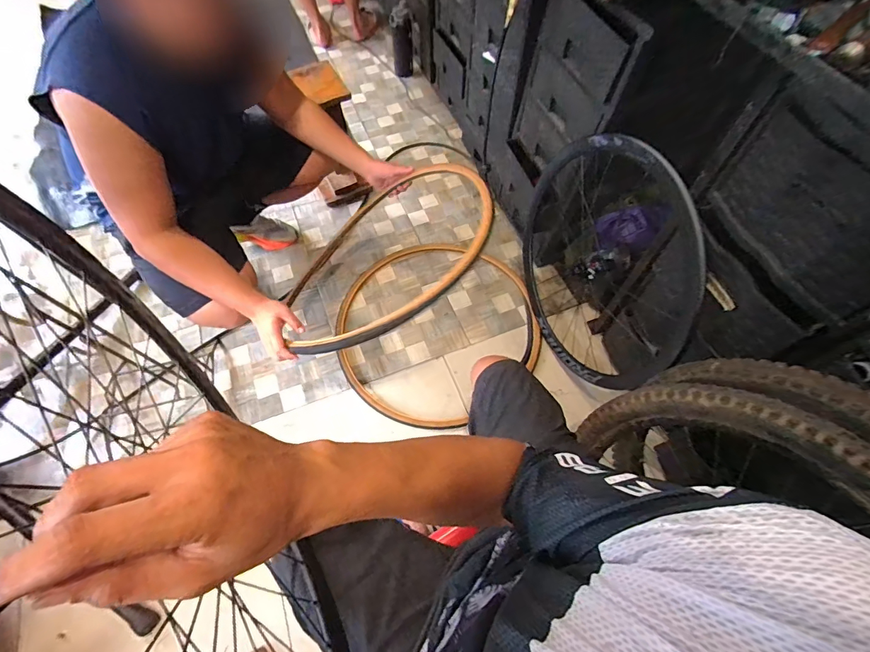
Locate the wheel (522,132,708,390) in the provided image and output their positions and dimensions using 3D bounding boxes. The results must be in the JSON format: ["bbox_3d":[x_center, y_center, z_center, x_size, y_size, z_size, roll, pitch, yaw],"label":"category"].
[{"bbox_3d":[0.402,-0.180,1.071,0.153,0.609,0.659,-16,64,-9],"label":"wheel"}]

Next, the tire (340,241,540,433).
[{"bbox_3d":[0.005,0.007,1.329,0.642,0.050,0.648,0,63,0],"label":"tire"}]

